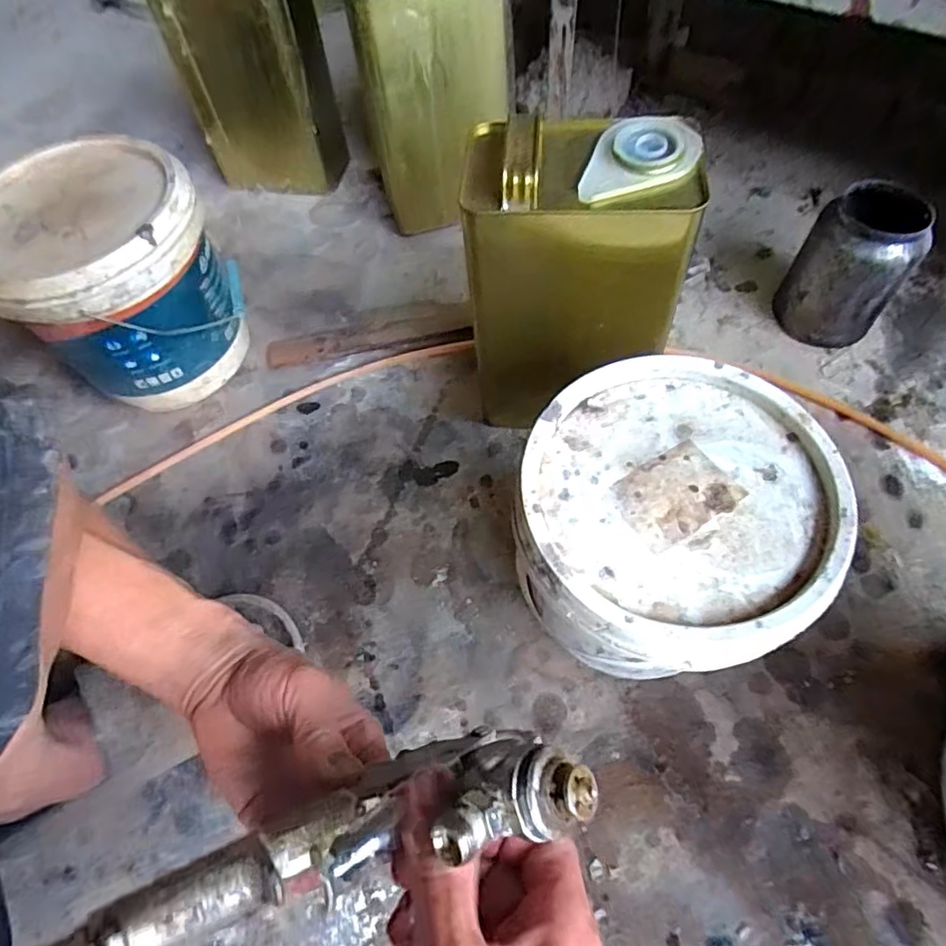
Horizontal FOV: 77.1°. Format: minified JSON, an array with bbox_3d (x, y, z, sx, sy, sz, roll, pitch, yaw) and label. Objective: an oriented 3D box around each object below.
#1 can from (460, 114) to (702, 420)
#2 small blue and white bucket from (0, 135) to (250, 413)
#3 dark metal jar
[{"bbox_3d":[0.083,-0.157,0.524,0.163,0.275,0.105,1,60,6],"label":"can"},{"bbox_3d":[-0.365,-0.193,0.626,0.206,0.204,0.198,28,67,17],"label":"small blue and white bucket"},{"bbox_3d":[0.384,-0.208,0.609,0.097,0.139,0.095,-2,62,3],"label":"dark metal jar"}]

